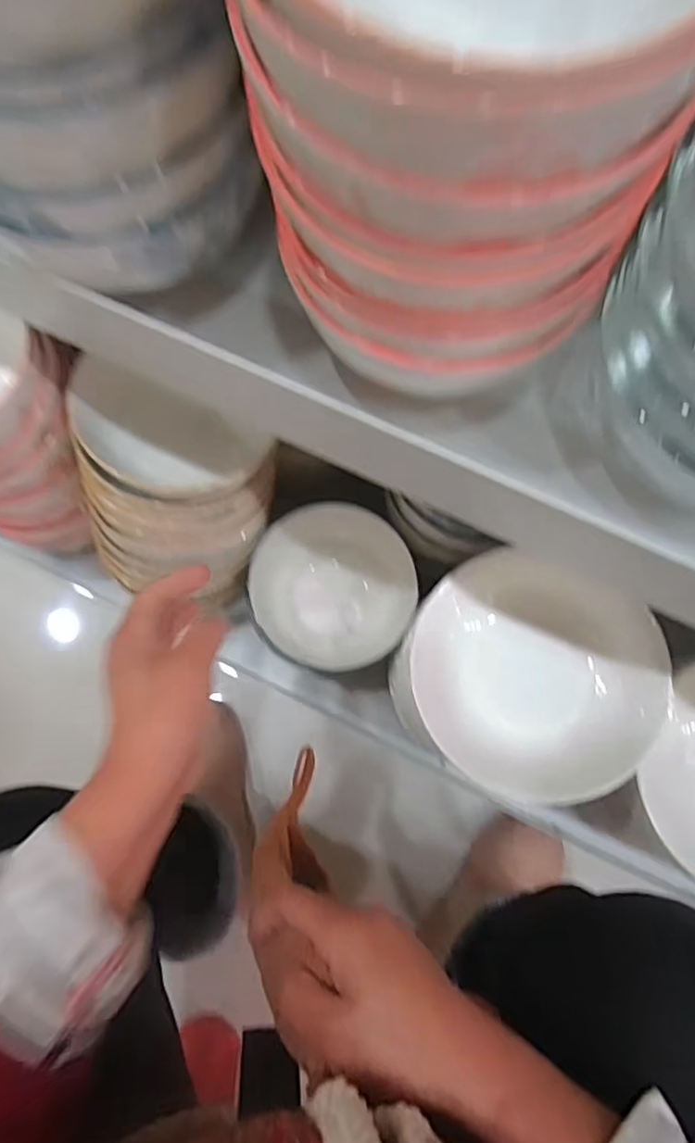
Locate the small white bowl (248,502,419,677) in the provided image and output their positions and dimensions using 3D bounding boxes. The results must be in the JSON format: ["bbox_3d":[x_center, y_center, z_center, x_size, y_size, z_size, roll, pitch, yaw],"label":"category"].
[{"bbox_3d":[-0.009,0.017,0.607,0.153,0.079,0.146,-9,76,-3],"label":"small white bowl"}]

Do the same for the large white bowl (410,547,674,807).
[{"bbox_3d":[0.137,0.069,0.469,0.181,0.064,0.166,0,76,0],"label":"large white bowl"}]

